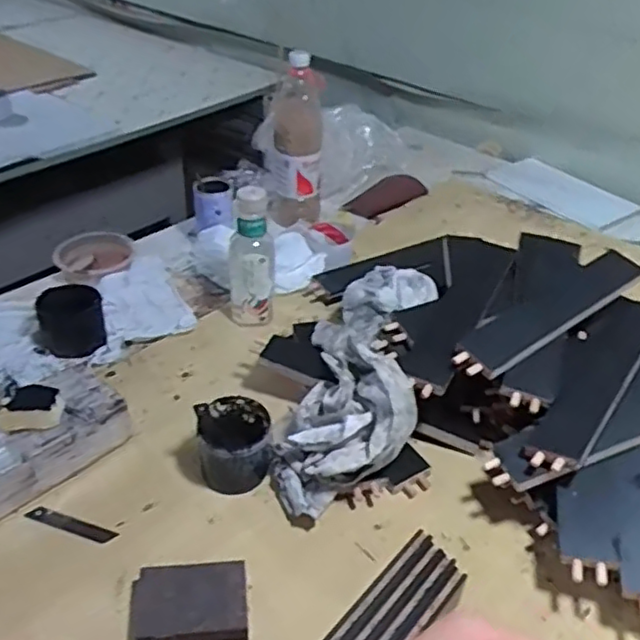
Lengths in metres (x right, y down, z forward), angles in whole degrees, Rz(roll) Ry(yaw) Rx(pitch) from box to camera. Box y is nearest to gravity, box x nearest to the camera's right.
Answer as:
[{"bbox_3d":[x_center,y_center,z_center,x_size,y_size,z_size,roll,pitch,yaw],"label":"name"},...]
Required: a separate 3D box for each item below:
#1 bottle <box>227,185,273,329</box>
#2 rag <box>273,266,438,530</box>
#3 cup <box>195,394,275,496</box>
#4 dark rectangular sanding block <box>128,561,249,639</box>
[{"bbox_3d":[-0.094,-0.086,0.900,0.059,0.182,0.048,3,37,0],"label":"bottle"},{"bbox_3d":[0.052,0.052,0.815,0.145,0.100,0.403,10,37,10],"label":"rag"},{"bbox_3d":[-0.091,0.131,0.728,0.078,0.083,0.073,2,37,-1],"label":"cup"},{"bbox_3d":[-0.119,0.255,0.605,0.104,0.020,0.070,-1,37,-4],"label":"dark rectangular sanding block"}]

